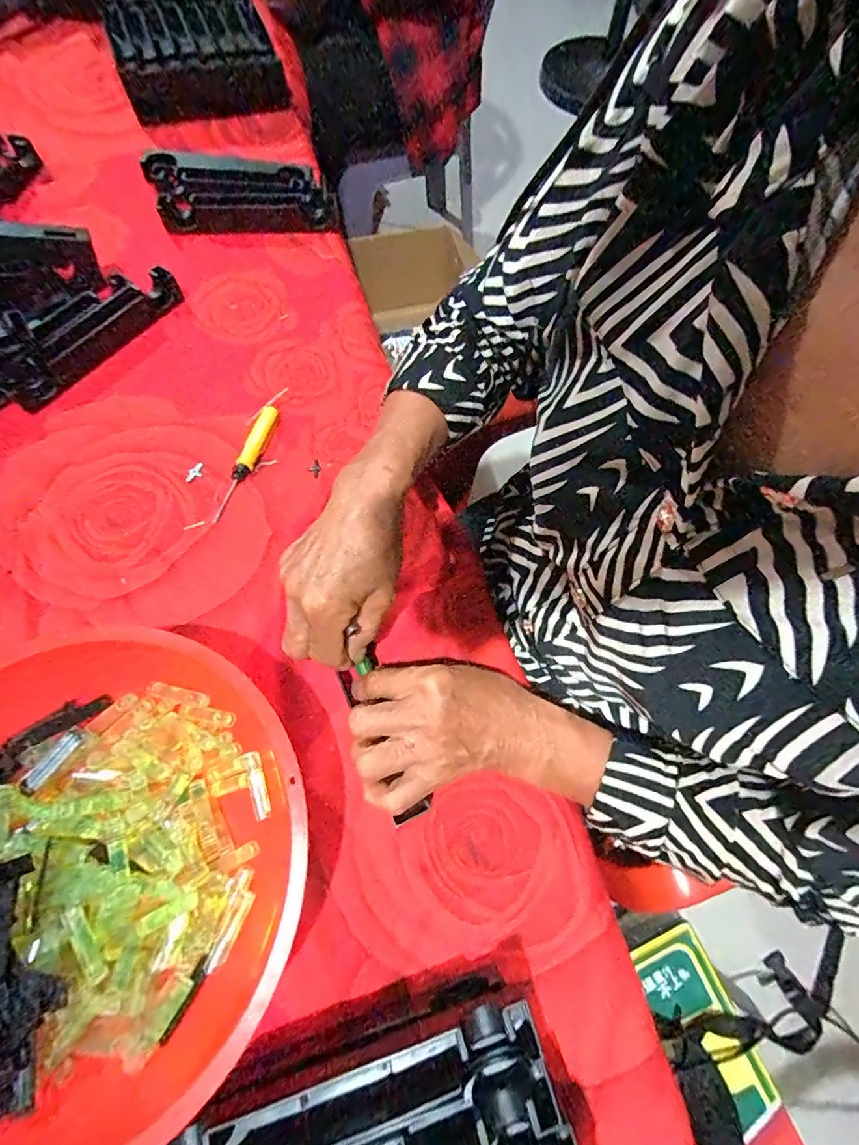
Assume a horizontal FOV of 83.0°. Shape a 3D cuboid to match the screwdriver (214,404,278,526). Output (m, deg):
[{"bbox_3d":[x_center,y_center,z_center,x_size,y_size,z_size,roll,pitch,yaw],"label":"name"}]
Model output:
[{"bbox_3d":[-0.162,-0.101,0.431,0.020,0.012,0.124,13,66,4],"label":"screwdriver"}]

